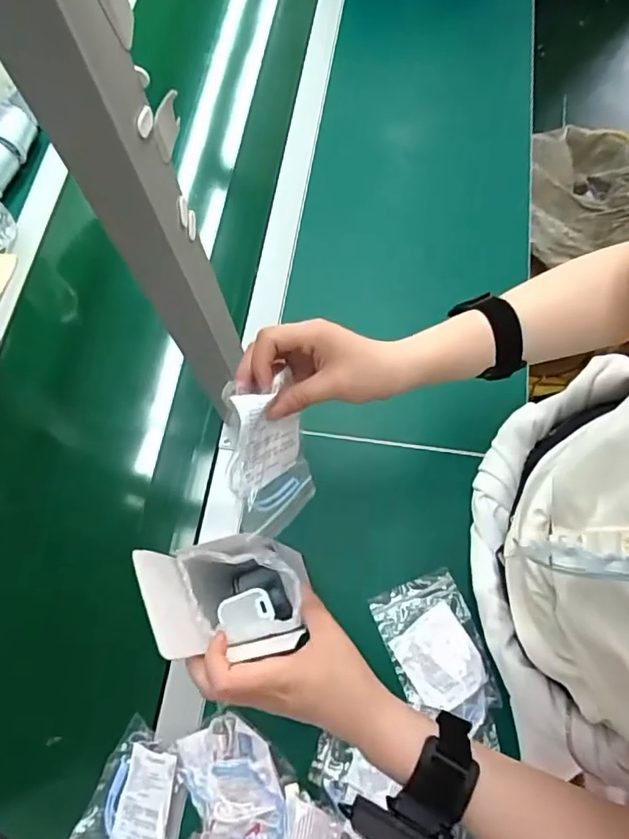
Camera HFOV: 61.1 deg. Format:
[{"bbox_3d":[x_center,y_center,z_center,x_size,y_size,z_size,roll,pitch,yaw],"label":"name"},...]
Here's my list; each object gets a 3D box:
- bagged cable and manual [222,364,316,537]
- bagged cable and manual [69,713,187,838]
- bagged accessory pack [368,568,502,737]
[{"bbox_3d":[-0.033,0.025,0.382,0.023,0.115,0.075,8,34,35],"label":"bagged cable and manual"},{"bbox_3d":[-0.163,0.356,0.485,0.089,0.028,0.124,22,71,11],"label":"bagged cable and manual"},{"bbox_3d":[0.116,0.219,0.511,0.086,0.028,0.128,-19,69,-5],"label":"bagged accessory pack"}]

